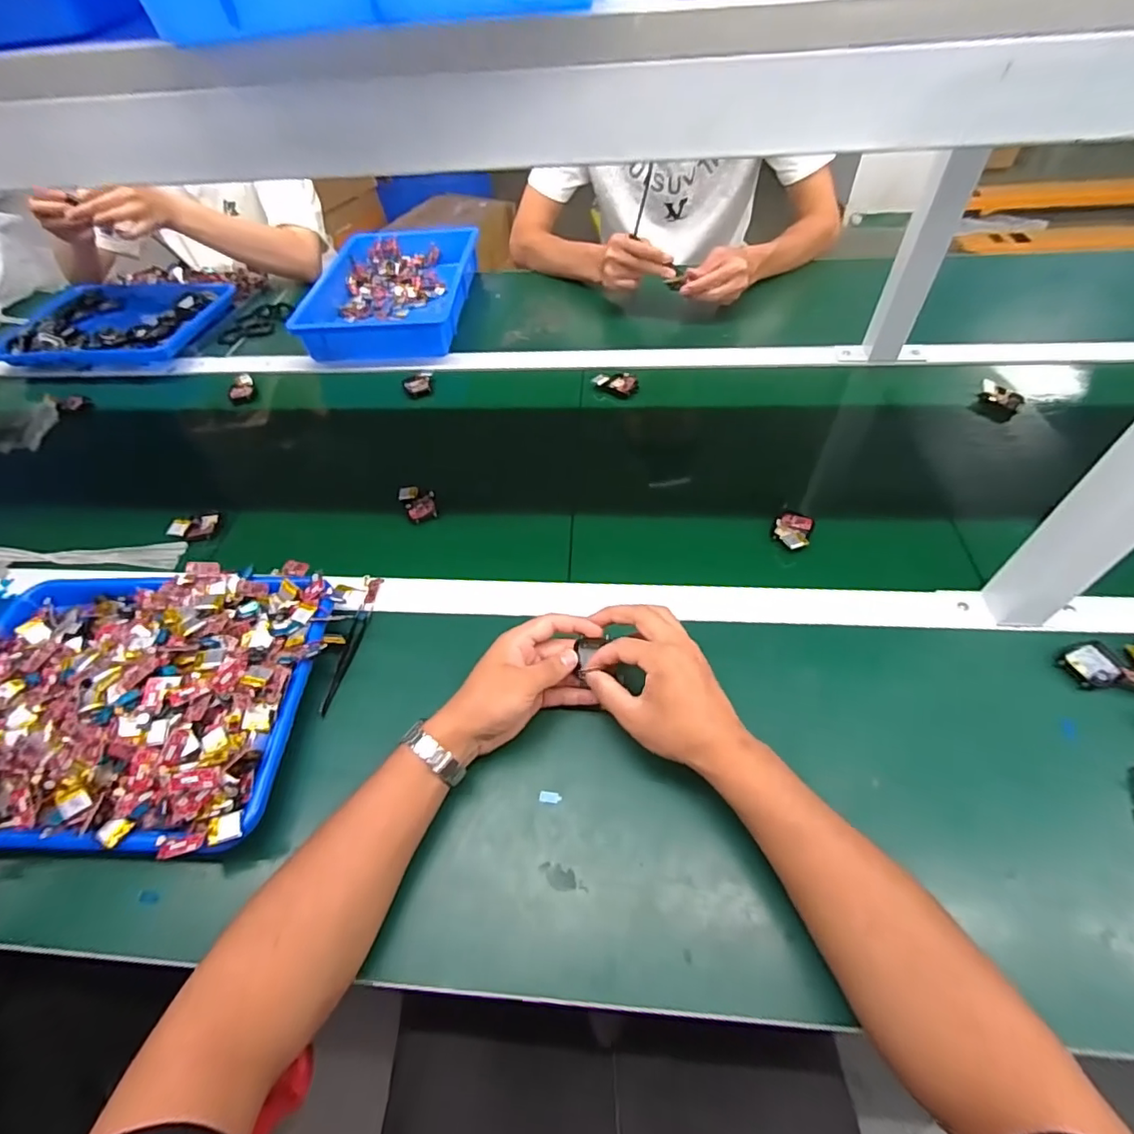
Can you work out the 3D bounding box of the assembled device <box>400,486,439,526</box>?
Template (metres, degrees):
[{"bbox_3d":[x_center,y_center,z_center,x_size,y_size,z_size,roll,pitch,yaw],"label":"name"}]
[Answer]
[{"bbox_3d":[-0.176,-0.078,0.650,0.036,0.017,0.050,-30,56,-17],"label":"assembled device"}]

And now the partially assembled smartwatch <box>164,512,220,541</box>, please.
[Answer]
[{"bbox_3d":[-0.444,-0.049,0.651,0.056,0.020,0.030,-28,55,-16],"label":"partially assembled smartwatch"}]

